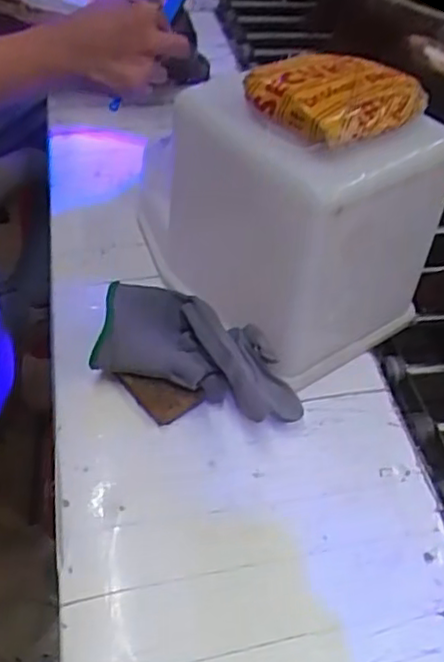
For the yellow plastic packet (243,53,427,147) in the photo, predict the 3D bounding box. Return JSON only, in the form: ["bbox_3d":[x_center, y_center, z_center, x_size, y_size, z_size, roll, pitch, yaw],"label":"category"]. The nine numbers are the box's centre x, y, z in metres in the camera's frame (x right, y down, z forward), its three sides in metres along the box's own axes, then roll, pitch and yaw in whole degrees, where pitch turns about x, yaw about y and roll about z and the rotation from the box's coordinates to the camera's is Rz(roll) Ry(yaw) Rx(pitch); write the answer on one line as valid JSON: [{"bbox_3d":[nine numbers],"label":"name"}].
[{"bbox_3d":[0.068,-0.142,0.413,0.080,0.019,0.085,33,52,24],"label":"yellow plastic packet"}]

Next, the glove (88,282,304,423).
[{"bbox_3d":[-0.017,0.018,0.469,0.152,0.043,0.070,21,48,14],"label":"glove"}]

